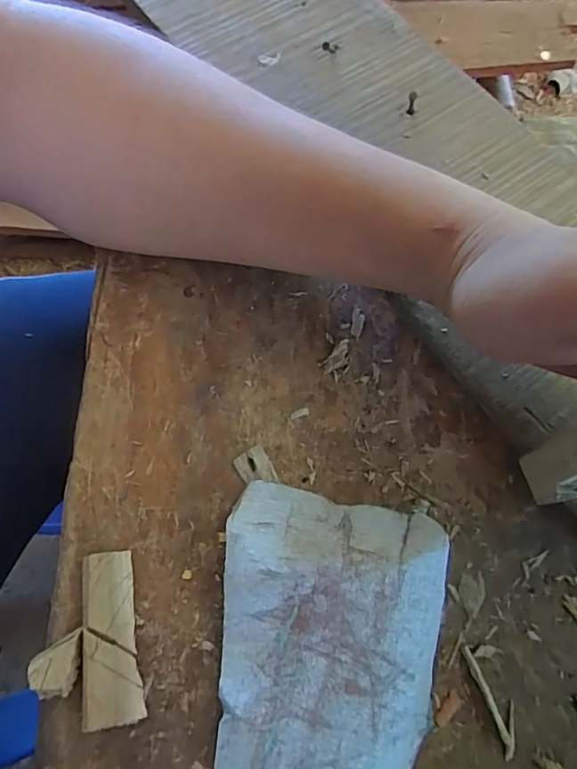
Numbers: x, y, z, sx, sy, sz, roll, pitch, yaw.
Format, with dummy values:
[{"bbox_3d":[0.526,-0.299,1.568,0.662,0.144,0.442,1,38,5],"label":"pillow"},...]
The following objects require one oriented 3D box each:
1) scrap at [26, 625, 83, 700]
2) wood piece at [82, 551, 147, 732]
[{"bbox_3d":[-0.087,0.108,0.193,0.021,0.007,0.018,-27,73,-12],"label":"scrap"},{"bbox_3d":[-0.068,0.097,0.196,0.019,0.009,0.060,-8,70,-5],"label":"wood piece"}]

